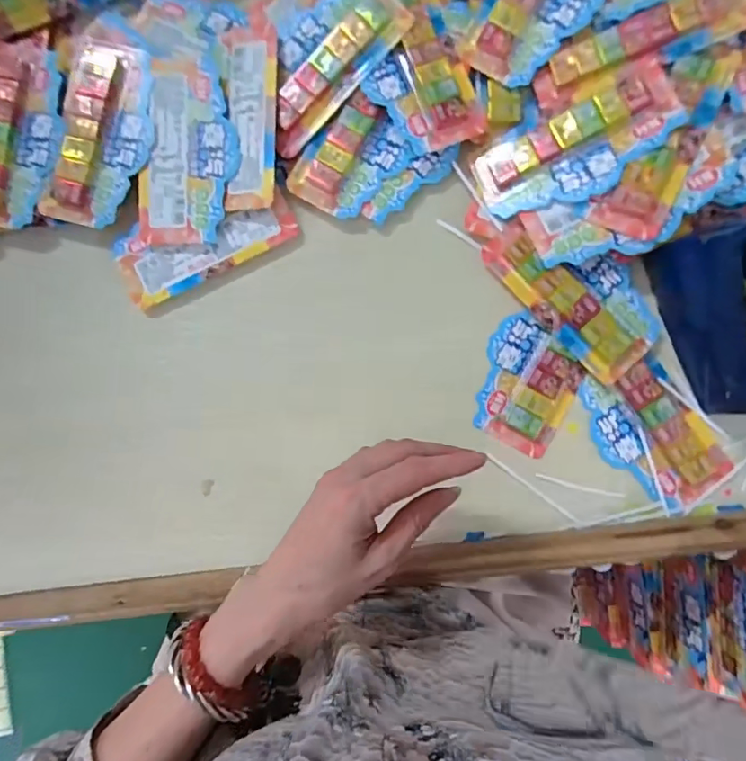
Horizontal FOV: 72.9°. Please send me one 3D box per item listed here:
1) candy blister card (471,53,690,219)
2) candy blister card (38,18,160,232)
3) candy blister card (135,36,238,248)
[{"bbox_3d":[0.155,-0.176,0.382,0.148,0.013,0.071,-26,87,17],"label":"candy blister card"},{"bbox_3d":[-0.213,-0.205,0.399,0.075,0.012,0.163,11,91,5],"label":"candy blister card"},{"bbox_3d":[-0.146,-0.179,0.397,0.073,0.010,0.139,5,90,5],"label":"candy blister card"}]

